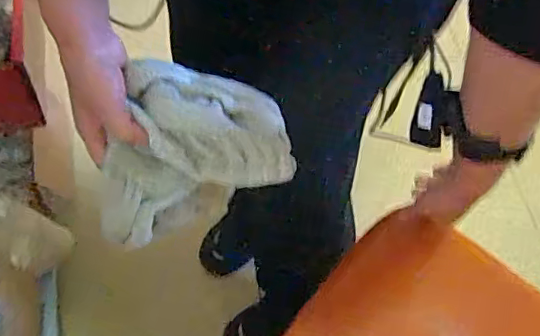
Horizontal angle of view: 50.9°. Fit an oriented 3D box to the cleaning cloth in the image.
[{"bbox_3d":[-0.076,-0.024,0.511,0.181,0.094,0.109,-22,63,-14],"label":"cleaning cloth"}]

